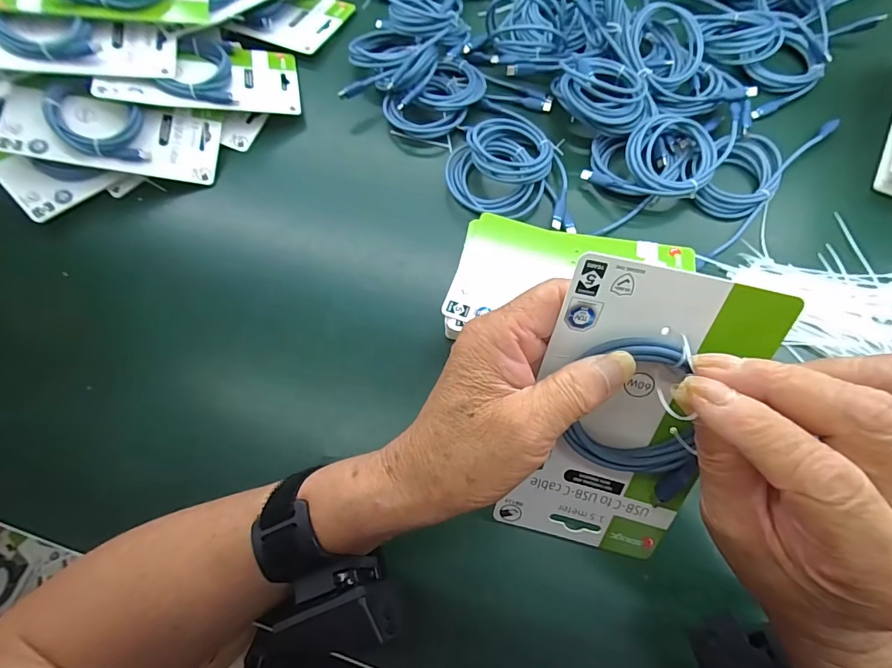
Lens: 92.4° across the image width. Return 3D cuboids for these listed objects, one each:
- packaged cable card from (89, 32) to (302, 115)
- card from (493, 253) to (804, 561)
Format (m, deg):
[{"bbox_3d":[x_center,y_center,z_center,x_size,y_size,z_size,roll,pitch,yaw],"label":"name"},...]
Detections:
[{"bbox_3d":[-0.244,-0.264,0.436,0.178,0.027,0.094,-5,67,-26],"label":"packaged cable card"},{"bbox_3d":[0.097,0.053,0.228,0.099,0.178,0.020,9,26,6],"label":"card"}]

